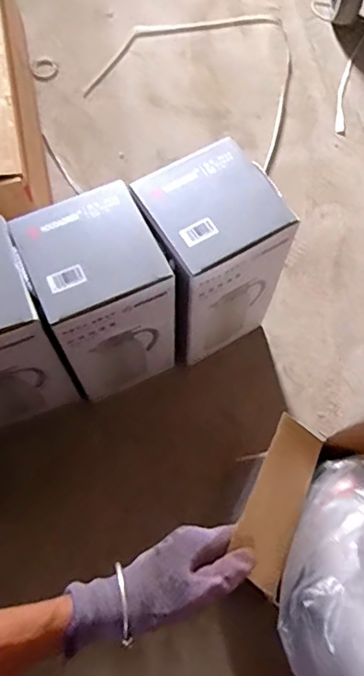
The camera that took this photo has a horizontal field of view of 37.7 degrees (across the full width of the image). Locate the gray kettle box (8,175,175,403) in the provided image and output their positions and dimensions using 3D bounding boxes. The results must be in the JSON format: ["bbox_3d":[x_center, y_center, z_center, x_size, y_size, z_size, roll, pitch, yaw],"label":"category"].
[{"bbox_3d":[-0.102,-0.043,0.718,0.141,0.281,0.141,-22,69,-9],"label":"gray kettle box"}]

